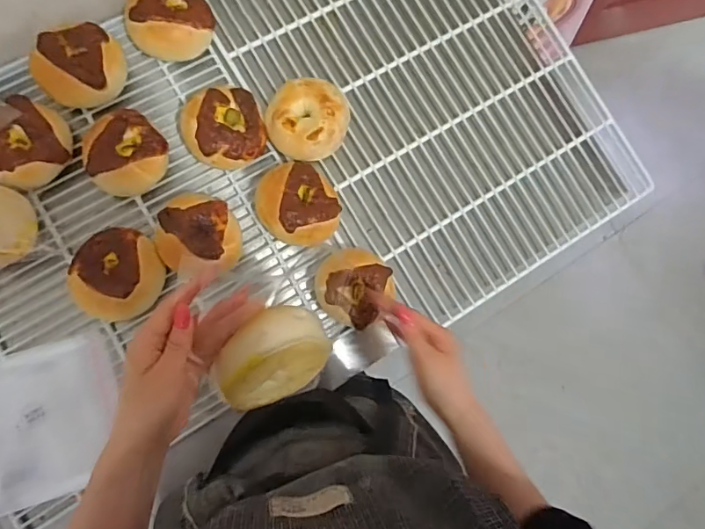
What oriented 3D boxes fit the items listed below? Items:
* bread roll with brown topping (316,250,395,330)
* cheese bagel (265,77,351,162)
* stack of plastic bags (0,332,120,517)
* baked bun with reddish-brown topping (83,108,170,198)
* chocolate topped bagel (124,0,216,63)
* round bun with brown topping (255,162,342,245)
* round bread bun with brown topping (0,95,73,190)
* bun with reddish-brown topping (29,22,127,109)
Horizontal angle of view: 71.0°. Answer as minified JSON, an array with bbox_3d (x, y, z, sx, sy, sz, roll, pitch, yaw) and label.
[{"bbox_3d":[0.002,0.025,0.645,0.097,0.053,0.099,1,83,-6],"label":"bread roll with brown topping"},{"bbox_3d":[-0.064,-0.200,0.693,0.105,0.056,0.111,1,82,-9],"label":"cheese bagel"},{"bbox_3d":[-0.390,0.197,0.602,0.196,0.014,0.179,-14,90,-22],"label":"stack of plastic bags"},{"bbox_3d":[-0.292,-0.142,0.639,0.090,0.044,0.099,43,79,-1],"label":"baked bun with reddish-brown topping"},{"bbox_3d":[-0.249,-0.333,0.676,0.109,0.063,0.100,1,82,-9],"label":"chocolate topped bagel"},{"bbox_3d":[-0.072,-0.082,0.671,0.109,0.059,0.112,1,82,-9],"label":"round bun with brown topping"},{"bbox_3d":[-0.412,-0.151,0.624,0.094,0.051,0.109,28,79,-4],"label":"round bread bun with brown topping"},{"bbox_3d":[-0.362,-0.263,0.655,0.111,0.056,0.103,-1,83,-9],"label":"bun with reddish-brown topping"}]

